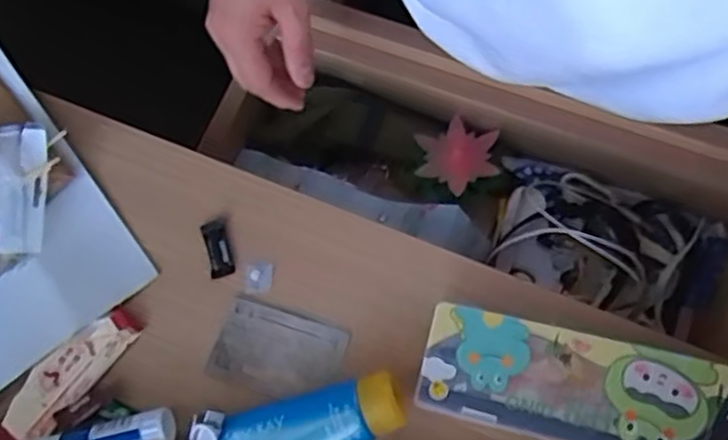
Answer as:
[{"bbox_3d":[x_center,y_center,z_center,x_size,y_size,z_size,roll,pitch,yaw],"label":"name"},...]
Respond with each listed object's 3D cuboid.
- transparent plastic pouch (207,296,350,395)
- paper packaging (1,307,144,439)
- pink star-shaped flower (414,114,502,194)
[{"bbox_3d":[-0.061,0.093,0.494,0.089,0.004,0.058,15,77,12],"label":"transparent plastic pouch"},{"bbox_3d":[-0.211,0.108,0.505,0.037,0.008,0.111,38,78,12],"label":"paper packaging"},{"bbox_3d":[0.079,-0.056,0.599,0.069,0.012,0.063,-30,72,-1],"label":"pink star-shaped flower"}]

